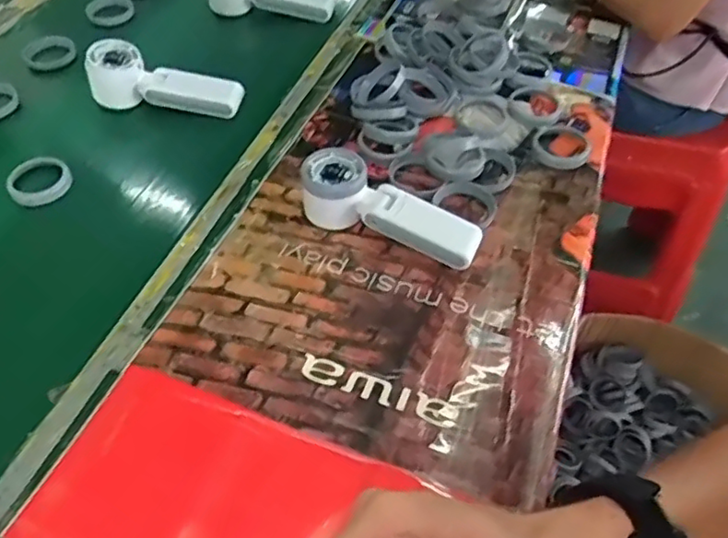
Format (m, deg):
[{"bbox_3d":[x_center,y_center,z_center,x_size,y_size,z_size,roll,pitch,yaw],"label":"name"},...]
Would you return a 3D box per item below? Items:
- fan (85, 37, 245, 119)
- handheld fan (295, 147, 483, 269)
[{"bbox_3d":[-0.217,-0.205,0.696,0.167,0.062,0.051,7,51,5],"label":"fan"},{"bbox_3d":[0.022,-0.051,0.562,0.169,0.053,0.055,23,54,17],"label":"handheld fan"}]

